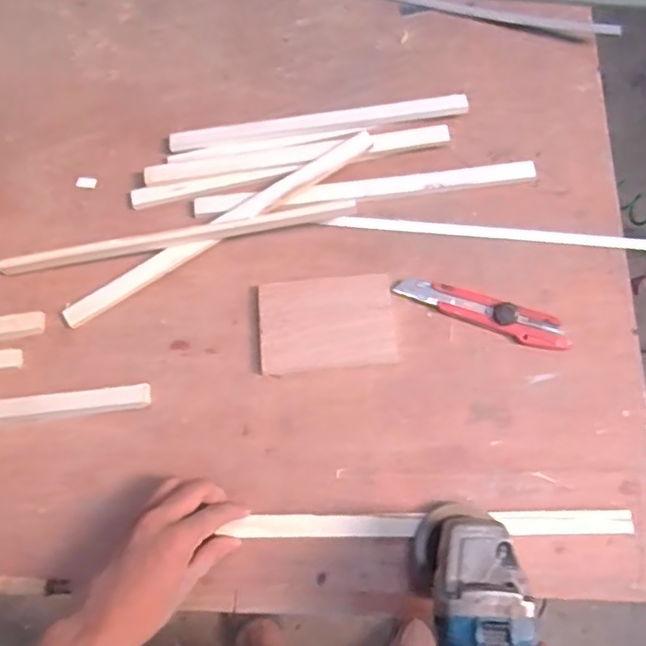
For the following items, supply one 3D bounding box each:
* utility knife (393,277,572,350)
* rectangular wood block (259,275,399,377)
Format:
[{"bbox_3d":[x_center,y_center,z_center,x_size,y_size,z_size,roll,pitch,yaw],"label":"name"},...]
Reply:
[{"bbox_3d":[0.150,-0.011,0.565,0.162,0.016,0.033,19,73,7],"label":"utility knife"},{"bbox_3d":[0.005,-0.001,0.573,0.127,0.007,0.091,-6,72,-1],"label":"rectangular wood block"}]

